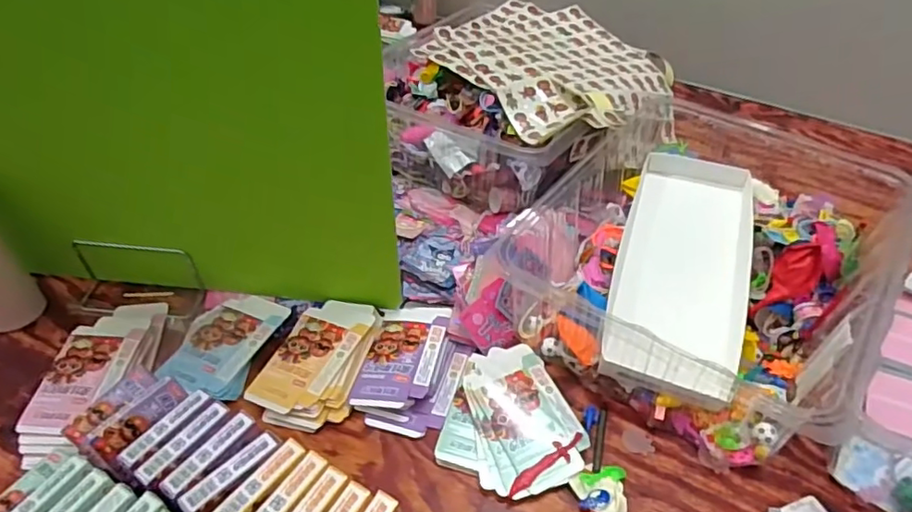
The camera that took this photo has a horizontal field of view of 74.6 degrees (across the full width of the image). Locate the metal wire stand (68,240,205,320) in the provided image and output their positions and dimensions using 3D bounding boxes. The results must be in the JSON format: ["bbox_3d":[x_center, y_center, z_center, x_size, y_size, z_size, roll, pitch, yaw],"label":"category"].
[{"bbox_3d":[-0.400,0.030,0.742,0.158,0.084,0.057,3,44,3],"label":"metal wire stand"}]

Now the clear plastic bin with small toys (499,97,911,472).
[{"bbox_3d":[0.298,-0.001,0.733,0.370,0.137,0.434,30,51,28],"label":"clear plastic bin with small toys"}]

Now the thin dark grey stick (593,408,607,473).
[{"bbox_3d":[0.150,0.191,0.620,0.010,0.011,0.075,12,44,10],"label":"thin dark grey stick"}]

